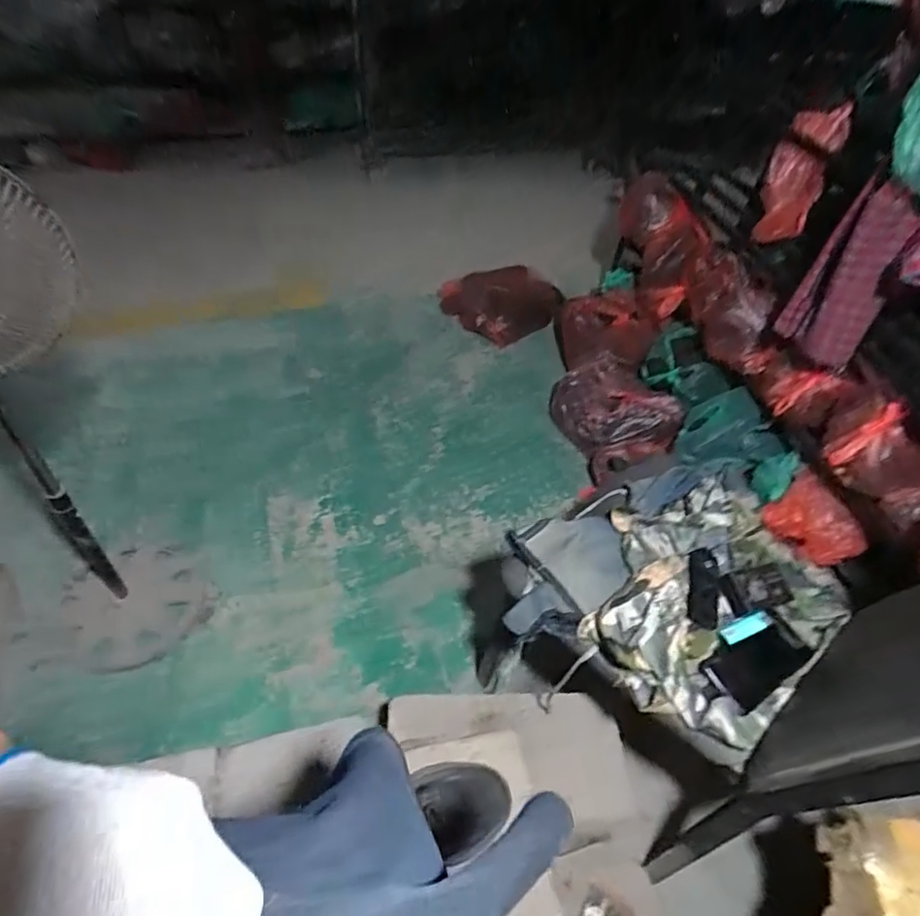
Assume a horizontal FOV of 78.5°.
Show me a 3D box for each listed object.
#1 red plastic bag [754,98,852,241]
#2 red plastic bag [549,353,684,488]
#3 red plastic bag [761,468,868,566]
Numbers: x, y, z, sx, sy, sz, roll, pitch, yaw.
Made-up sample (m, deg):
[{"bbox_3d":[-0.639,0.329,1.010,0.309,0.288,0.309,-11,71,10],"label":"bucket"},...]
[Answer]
[{"bbox_3d":[0.732,-0.605,1.244,0.132,0.265,0.083,28,51,19],"label":"red plastic bag"},{"bbox_3d":[0.442,-0.122,1.609,0.258,0.157,0.367,-13,50,-17],"label":"red plastic bag"},{"bbox_3d":[0.796,0.145,1.258,0.119,0.112,0.197,-27,55,-26],"label":"red plastic bag"}]

